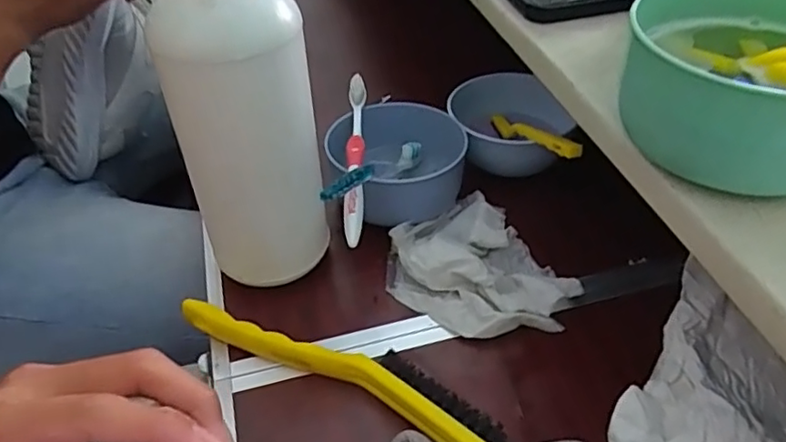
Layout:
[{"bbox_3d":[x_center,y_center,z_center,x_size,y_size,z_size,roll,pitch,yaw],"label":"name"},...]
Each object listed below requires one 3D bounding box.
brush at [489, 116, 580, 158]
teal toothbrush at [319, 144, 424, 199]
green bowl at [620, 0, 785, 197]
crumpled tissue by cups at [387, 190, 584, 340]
[{"bbox_3d":[0.109,-0.070,0.483,0.015,0.013,0.162,-10,17,-6],"label":"brush"},{"bbox_3d":[-0.009,-0.038,0.444,0.013,0.023,0.177,11,16,16],"label":"teal toothbrush"},{"bbox_3d":[0.160,-0.064,0.269,0.098,0.065,0.121,21,49,25],"label":"green bowl"},{"bbox_3d":[0.058,0.033,0.422,0.099,0.035,0.121,-29,48,-24],"label":"crumpled tissue by cups"}]

